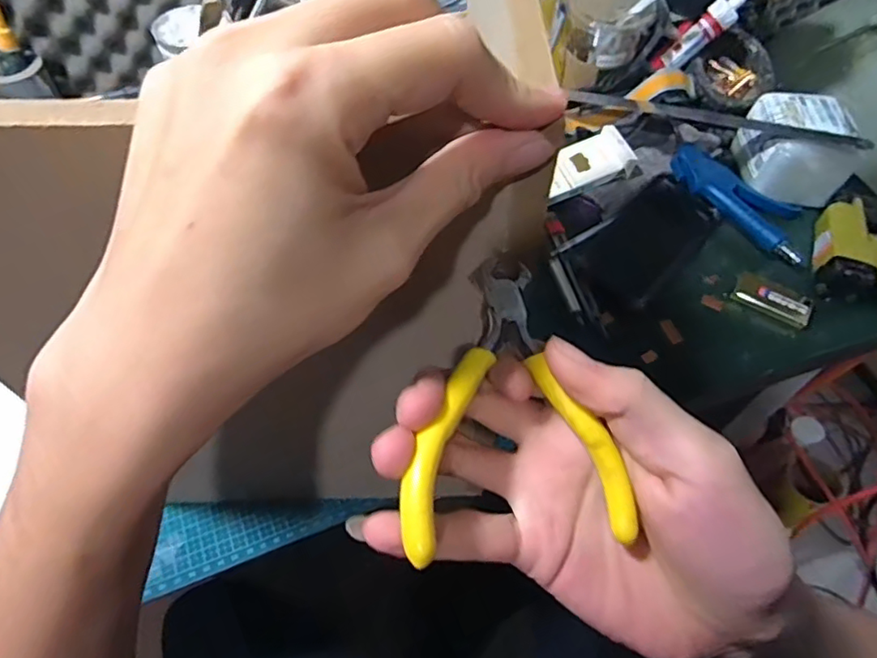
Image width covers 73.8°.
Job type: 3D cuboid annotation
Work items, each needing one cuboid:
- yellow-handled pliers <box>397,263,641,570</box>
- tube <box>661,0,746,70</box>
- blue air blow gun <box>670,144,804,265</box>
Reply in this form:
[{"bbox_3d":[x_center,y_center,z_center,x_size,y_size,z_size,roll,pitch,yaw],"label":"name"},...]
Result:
[{"bbox_3d":[0.022,0.023,0.192,0.072,0.014,0.093,4,66,-21],"label":"yellow-handled pliers"},{"bbox_3d":[0.301,-0.337,0.656,0.025,0.103,0.029,18,44,-41],"label":"tube"},{"bbox_3d":[0.312,-0.137,0.607,0.154,0.029,0.084,31,61,19],"label":"blue air blow gun"}]

